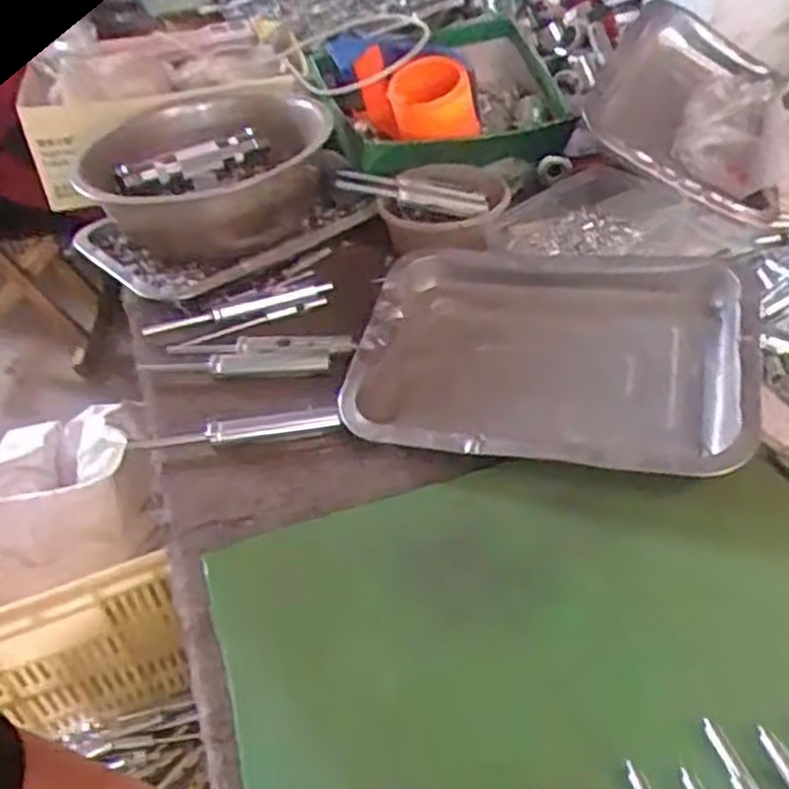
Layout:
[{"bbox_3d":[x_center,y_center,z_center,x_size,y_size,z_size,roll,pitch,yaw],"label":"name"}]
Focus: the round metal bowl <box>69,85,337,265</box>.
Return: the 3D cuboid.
[{"bbox_3d":[-0.167,-0.208,0.726,0.217,0.076,0.258,-19,42,-13],"label":"round metal bowl"}]

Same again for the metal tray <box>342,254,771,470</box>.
[{"bbox_3d":[0.103,-0.026,0.535,0.257,0.045,0.185,7,43,16],"label":"metal tray"}]

